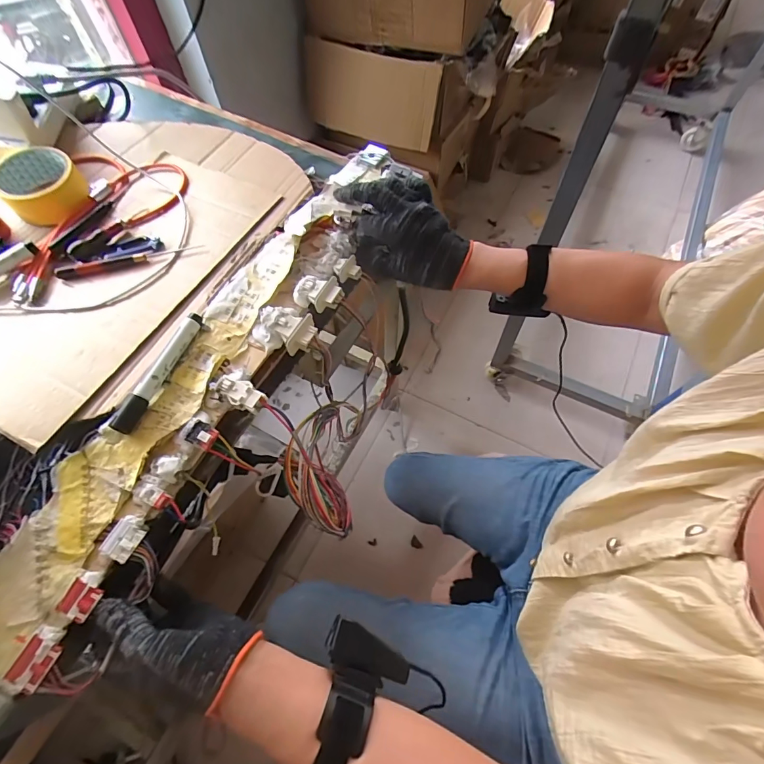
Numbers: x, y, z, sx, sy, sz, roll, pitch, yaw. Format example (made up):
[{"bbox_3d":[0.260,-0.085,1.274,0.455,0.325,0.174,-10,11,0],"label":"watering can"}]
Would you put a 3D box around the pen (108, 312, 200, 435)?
[{"bbox_3d":[-0.212,-0.012,0.390,0.019,0.017,0.130,17,65,10],"label":"pen"}]

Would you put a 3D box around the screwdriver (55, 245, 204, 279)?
[{"bbox_3d":[-0.292,-0.140,0.472,0.157,0.010,0.018,-13,64,-5],"label":"screwdriver"}]

